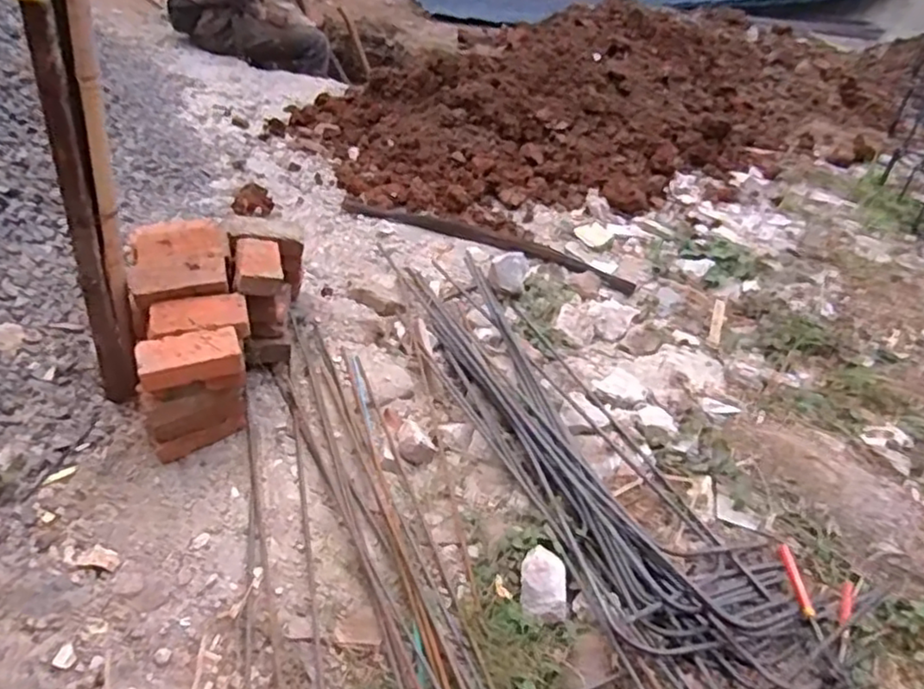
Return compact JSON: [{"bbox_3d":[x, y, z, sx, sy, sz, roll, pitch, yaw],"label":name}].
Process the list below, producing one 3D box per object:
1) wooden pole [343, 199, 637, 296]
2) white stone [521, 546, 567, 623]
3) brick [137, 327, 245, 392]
[{"bbox_3d":[0.058,-0.300,1.834,0.853,0.026,0.082,21,38,12],"label":"wooden pole"},{"bbox_3d":[0.127,0.366,1.015,0.072,0.041,0.111,4,41,-3],"label":"white stone"},{"bbox_3d":[-0.443,0.024,1.085,0.156,0.055,0.076,-8,43,-16],"label":"brick"}]

